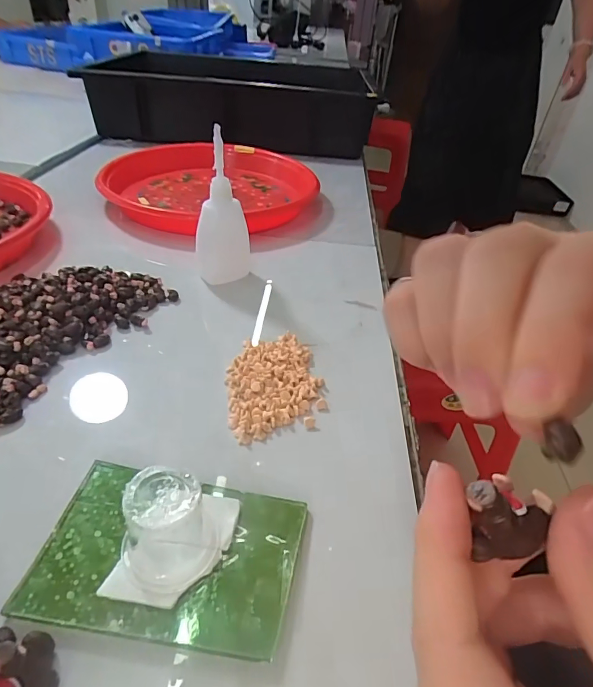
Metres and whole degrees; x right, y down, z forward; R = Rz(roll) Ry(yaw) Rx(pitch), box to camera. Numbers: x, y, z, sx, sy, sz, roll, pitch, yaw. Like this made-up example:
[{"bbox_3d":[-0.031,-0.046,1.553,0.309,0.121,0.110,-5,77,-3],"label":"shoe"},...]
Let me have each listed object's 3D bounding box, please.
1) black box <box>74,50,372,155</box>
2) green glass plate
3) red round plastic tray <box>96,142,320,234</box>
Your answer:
[{"bbox_3d":[-0.093,-0.432,0.760,0.417,0.096,0.338,5,38,-3],"label":"black box"},{"bbox_3d":[-0.052,0.087,0.182,0.103,0.007,0.065,9,38,2],"label":"green glass plate"},{"bbox_3d":[-0.099,-0.187,0.502,0.234,0.030,0.225,5,38,-4],"label":"red round plastic tray"}]

